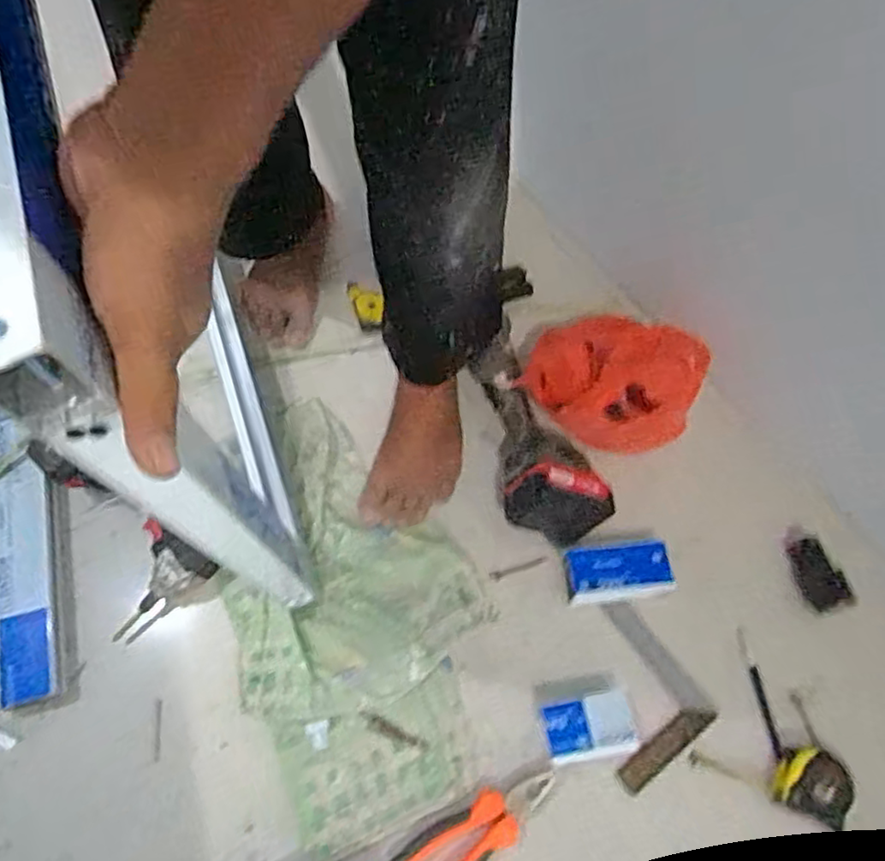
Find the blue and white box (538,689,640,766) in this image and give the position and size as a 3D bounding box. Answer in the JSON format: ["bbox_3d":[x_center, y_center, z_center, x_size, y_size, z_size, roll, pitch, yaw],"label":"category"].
[{"bbox_3d":[0.154,0.313,0.692,0.090,0.028,0.061,-6,66,-7],"label":"blue and white box"}]

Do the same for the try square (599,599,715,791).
[{"bbox_3d":[0.208,0.286,0.726,0.120,0.028,0.169,-27,69,-15],"label":"try square"}]

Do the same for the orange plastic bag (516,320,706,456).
[{"bbox_3d":[0.201,-0.069,0.808,0.189,0.186,0.132,19,65,5],"label":"orange plastic bag"}]

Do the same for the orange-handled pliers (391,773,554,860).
[{"bbox_3d":[0.034,0.407,0.659,0.179,0.018,0.059,-28,70,-15],"label":"orange-handled pliers"}]

